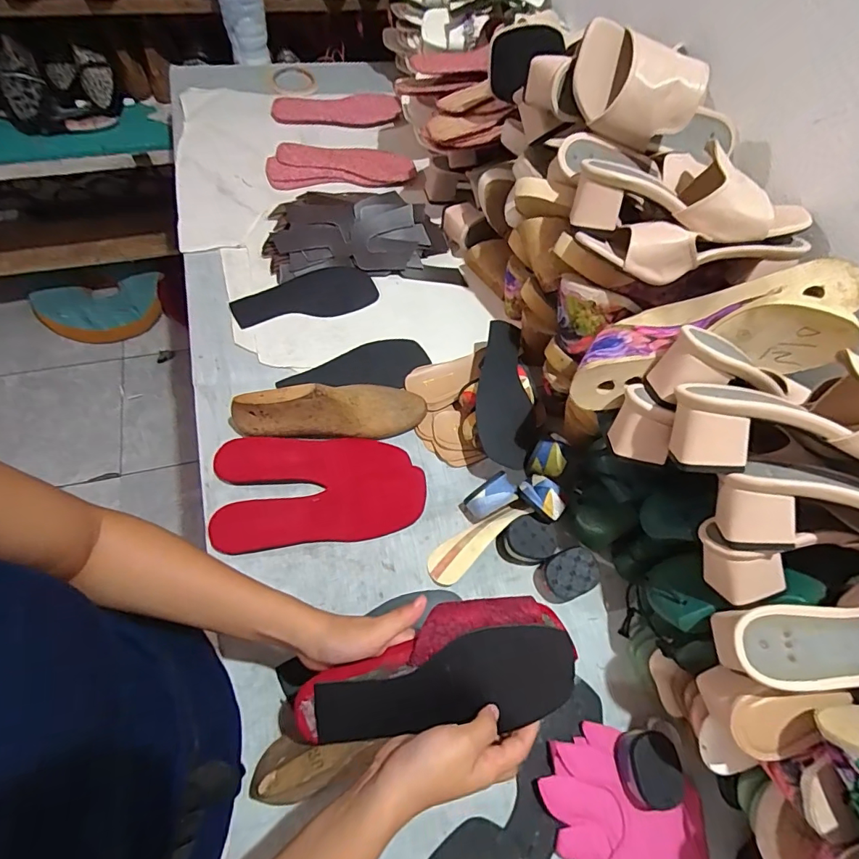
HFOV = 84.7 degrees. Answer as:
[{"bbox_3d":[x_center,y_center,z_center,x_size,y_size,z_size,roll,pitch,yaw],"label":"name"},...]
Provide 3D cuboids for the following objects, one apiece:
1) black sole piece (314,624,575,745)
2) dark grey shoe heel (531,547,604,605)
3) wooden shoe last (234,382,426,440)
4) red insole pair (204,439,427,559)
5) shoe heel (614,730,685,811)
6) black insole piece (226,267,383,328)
[{"bbox_3d":[0.010,0.209,0.383,0.212,0.010,0.074,-12,89,4],"label":"black sole piece"},{"bbox_3d":[0.156,0.169,0.547,0.069,0.048,0.053,-16,66,-13],"label":"dark grey shoe heel"},{"bbox_3d":[-0.120,-0.031,0.589,0.232,0.069,0.073,-2,63,-16],"label":"wooden shoe last"},{"bbox_3d":[-0.132,0.068,0.566,0.240,0.019,0.133,-6,69,-6],"label":"red insole pair"},{"bbox_3d":[0.215,0.330,0.456,0.055,0.022,0.064,0,63,-6],"label":"shoe heel"},{"bbox_3d":[-0.185,-0.197,0.704,0.205,0.006,0.081,-15,71,-11],"label":"black insole piece"}]

